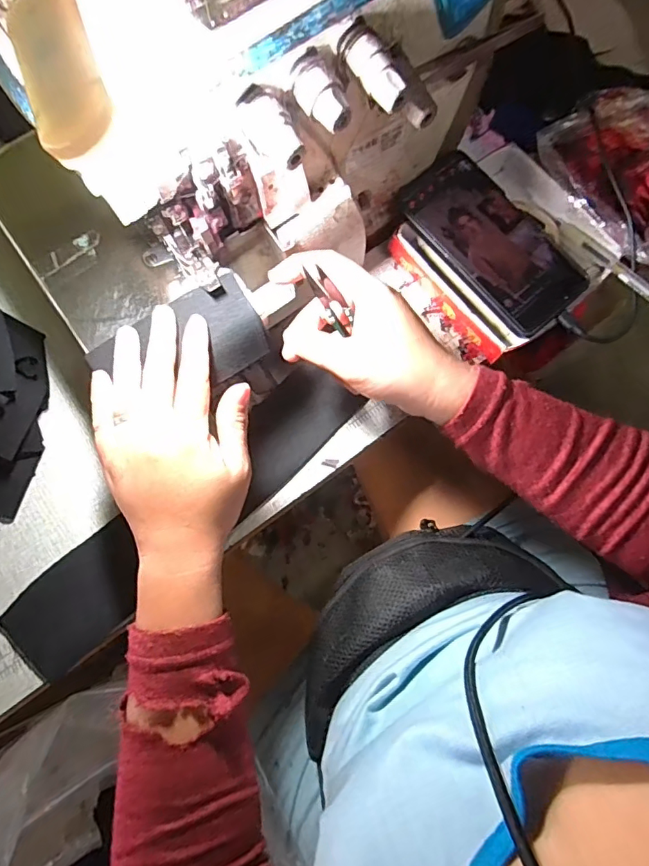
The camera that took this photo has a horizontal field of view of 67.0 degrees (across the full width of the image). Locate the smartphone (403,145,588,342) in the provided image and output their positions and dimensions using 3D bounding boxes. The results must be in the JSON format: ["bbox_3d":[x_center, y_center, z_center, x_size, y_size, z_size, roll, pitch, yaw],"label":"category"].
[{"bbox_3d":[0.140,-0.164,0.416,0.078,0.015,0.165,-40,80,-7],"label":"smartphone"}]

